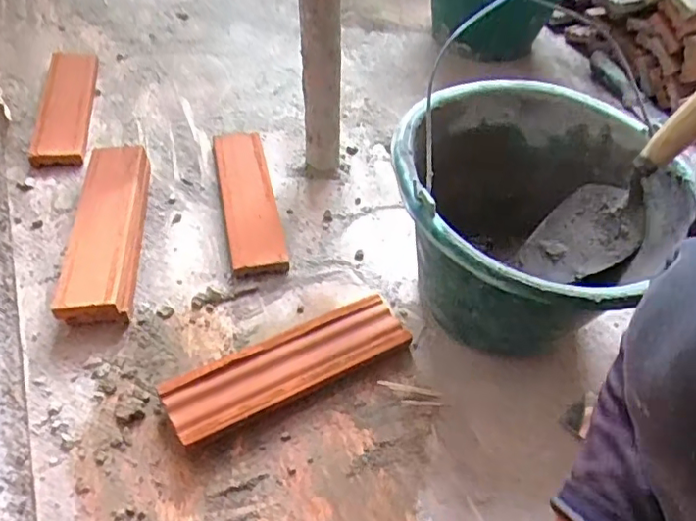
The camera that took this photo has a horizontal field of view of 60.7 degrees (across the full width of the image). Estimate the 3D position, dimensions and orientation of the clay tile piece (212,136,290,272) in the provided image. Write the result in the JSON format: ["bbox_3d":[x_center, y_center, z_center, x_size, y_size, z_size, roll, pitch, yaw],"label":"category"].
[{"bbox_3d":[-0.114,-0.072,0.680,0.061,0.018,0.220,-9,52,-12],"label":"clay tile piece"}]

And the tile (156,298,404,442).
[{"bbox_3d":[-0.050,0.099,0.548,0.227,0.031,0.063,-22,56,-21],"label":"tile"}]

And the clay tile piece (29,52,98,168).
[{"bbox_3d":[-0.366,-0.204,0.771,0.063,0.021,0.227,-6,52,-10],"label":"clay tile piece"}]

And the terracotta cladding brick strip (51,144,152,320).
[{"bbox_3d":[-0.250,-0.032,0.621,0.067,0.049,0.211,-3,51,-7],"label":"terracotta cladding brick strip"}]

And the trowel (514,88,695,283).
[{"bbox_3d":[0.266,-0.083,0.538,0.051,0.271,0.076,-1,45,-40],"label":"trowel"}]

